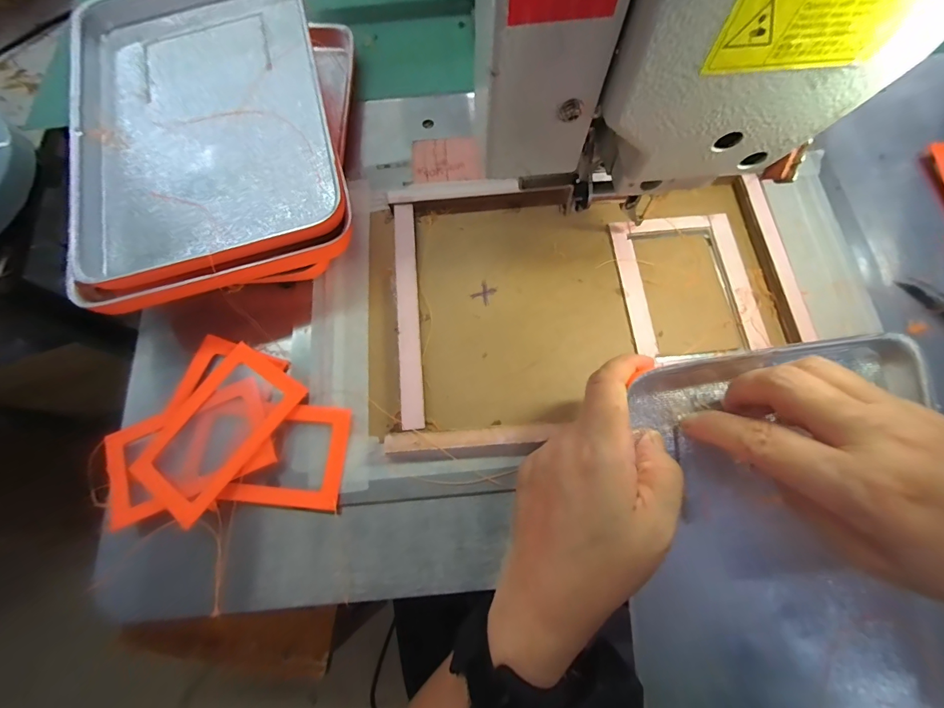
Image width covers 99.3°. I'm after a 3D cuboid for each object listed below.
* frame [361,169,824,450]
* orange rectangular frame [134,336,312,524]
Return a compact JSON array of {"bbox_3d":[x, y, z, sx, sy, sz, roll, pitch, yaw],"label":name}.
[{"bbox_3d":[0.076,-0.042,0.289,0.295,0.022,0.204,-5,72,0],"label":"frame"},{"bbox_3d":[-0.165,0.047,0.260,0.064,0.011,0.102,33,74,11],"label":"orange rectangular frame"}]

